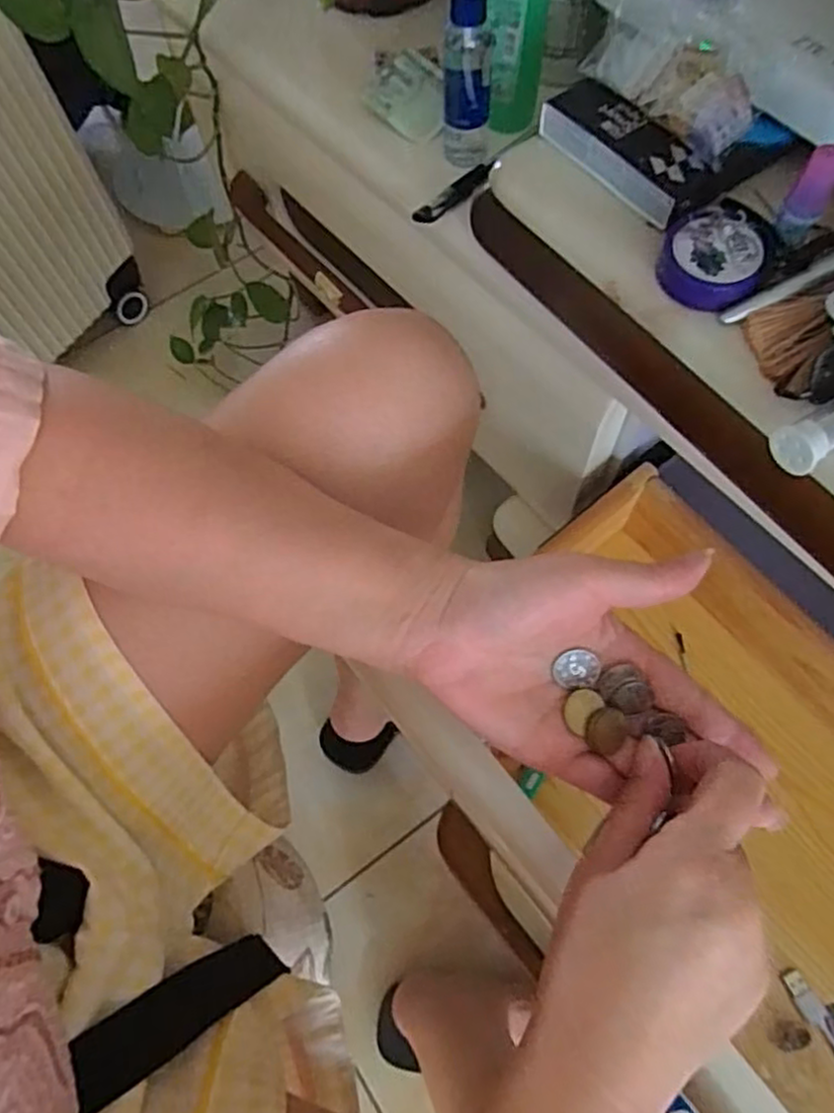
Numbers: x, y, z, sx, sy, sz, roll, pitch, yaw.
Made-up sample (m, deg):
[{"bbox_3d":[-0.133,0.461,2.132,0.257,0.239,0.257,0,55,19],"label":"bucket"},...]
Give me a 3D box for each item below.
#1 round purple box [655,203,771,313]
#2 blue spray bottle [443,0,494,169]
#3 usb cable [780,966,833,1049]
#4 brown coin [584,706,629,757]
[{"bbox_3d":[0.155,-0.158,0.367,0.051,0.021,0.054,-1,67,3],"label":"round purple box"},{"bbox_3d":[0.033,-0.324,0.458,0.032,0.137,0.036,-2,67,2],"label":"blue spray bottle"},{"bbox_3d":[0.270,0.328,0.438,0.020,0.015,0.124,-17,67,-4],"label":"usb cable"},{"bbox_3d":[0.084,0.075,0.307,0.023,0.004,0.017,19,77,-24],"label":"brown coin"}]

